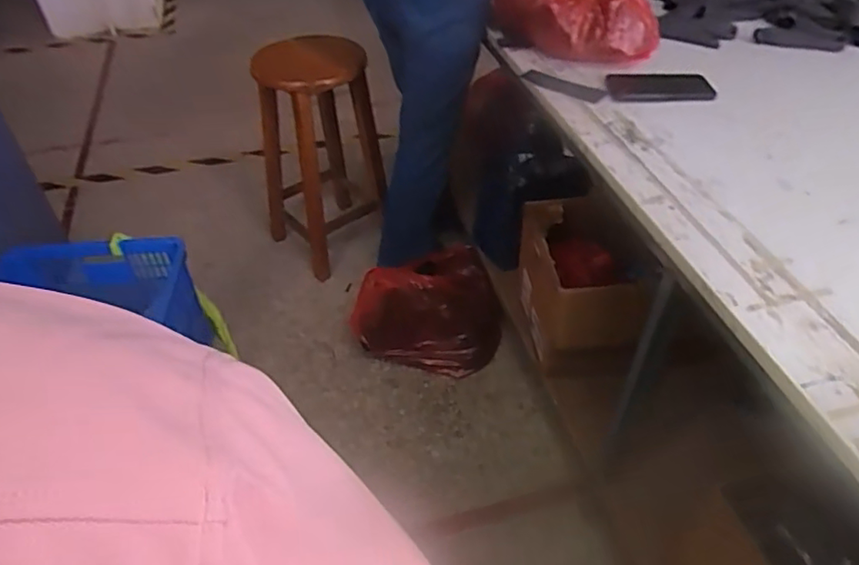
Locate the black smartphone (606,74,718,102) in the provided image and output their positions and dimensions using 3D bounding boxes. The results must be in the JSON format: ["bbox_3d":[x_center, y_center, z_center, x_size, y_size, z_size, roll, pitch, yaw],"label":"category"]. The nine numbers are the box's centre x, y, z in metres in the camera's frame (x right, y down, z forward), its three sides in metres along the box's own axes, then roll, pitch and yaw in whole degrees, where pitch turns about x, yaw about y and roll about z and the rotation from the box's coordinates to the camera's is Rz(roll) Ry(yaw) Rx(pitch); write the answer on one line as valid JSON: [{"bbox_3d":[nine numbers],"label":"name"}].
[{"bbox_3d":[0.387,-0.325,1.023,0.169,0.016,0.085,-1,43,0],"label":"black smartphone"}]

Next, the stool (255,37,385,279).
[{"bbox_3d":[-0.321,-0.361,1.787,0.350,0.626,0.375,-9,44,-8],"label":"stool"}]

